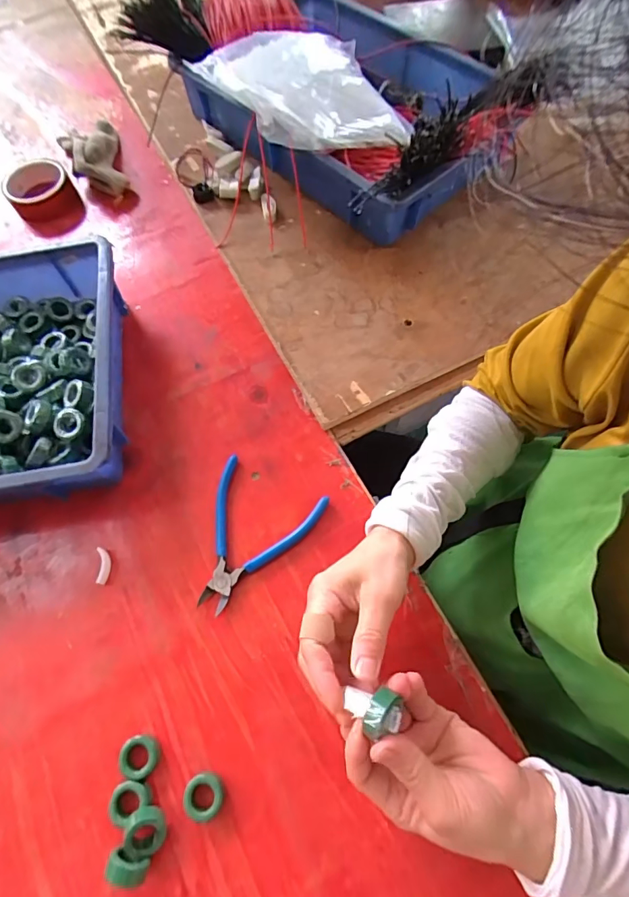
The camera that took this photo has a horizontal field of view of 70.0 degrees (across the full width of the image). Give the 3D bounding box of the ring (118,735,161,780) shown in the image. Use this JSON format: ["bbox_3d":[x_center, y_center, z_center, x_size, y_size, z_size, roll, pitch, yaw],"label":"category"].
[{"bbox_3d":[-0.146,0.256,0.374,0.031,0.012,0.029,-1,67,2],"label":"ring"}]

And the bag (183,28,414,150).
[{"bbox_3d":[0.000,-0.468,0.595,0.251,0.060,0.224,-25,78,-26],"label":"bag"}]

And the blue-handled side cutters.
[{"bbox_3d":[-0.069,0.088,0.444,0.112,0.010,0.141,26,70,12],"label":"blue-handled side cutters"}]

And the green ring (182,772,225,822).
[{"bbox_3d":[-0.089,0.278,0.360,0.030,0.014,0.029,-1,67,2],"label":"green ring"}]

